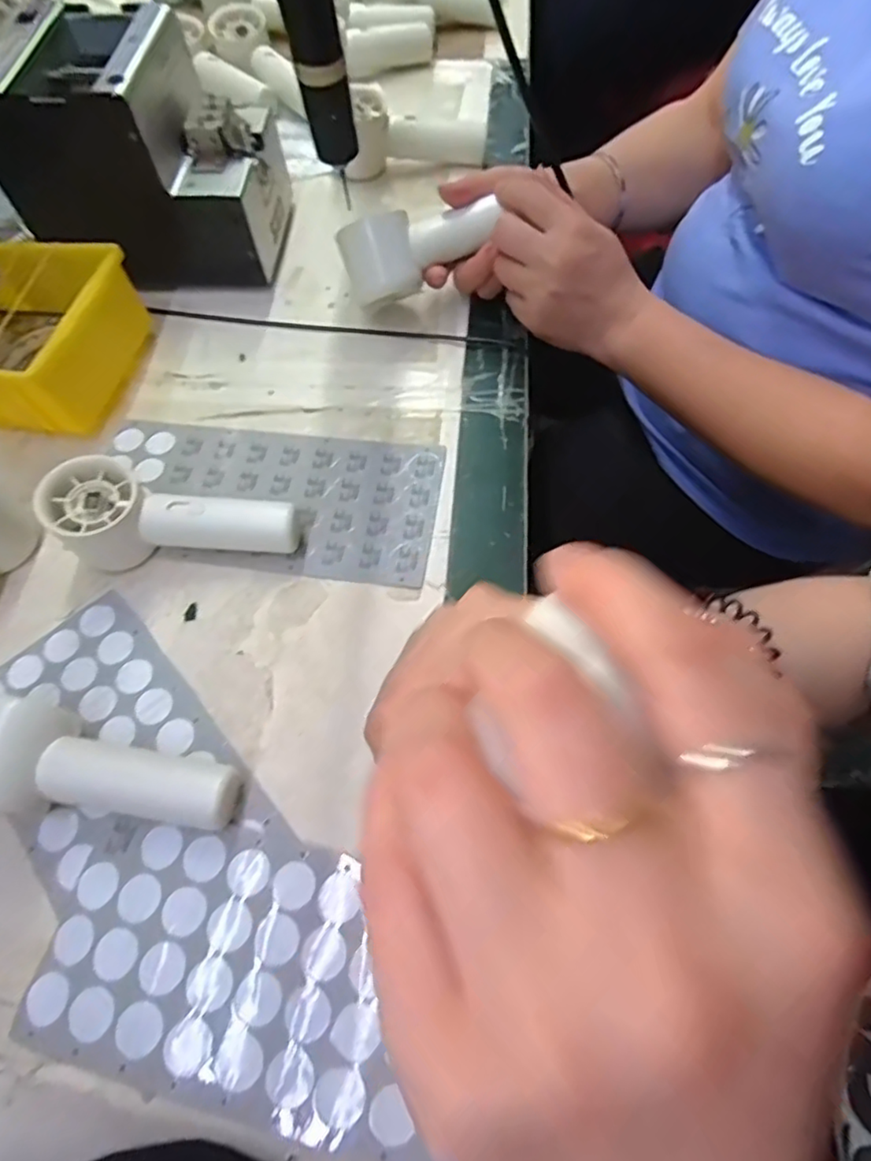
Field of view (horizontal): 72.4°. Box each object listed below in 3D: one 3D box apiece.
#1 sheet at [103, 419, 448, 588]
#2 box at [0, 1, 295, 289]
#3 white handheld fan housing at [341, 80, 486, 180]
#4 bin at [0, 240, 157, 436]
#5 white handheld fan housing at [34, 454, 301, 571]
[{"bbox_3d":[-0.120,-0.058,0.416,0.241,0.007,0.107,7,66,6],"label":"sheet"},{"bbox_3d":[-0.224,-0.336,0.475,0.176,0.146,0.132,5,64,5],"label":"box"},{"bbox_3d":[-0.021,-0.406,0.547,0.133,0.047,0.060,8,65,7],"label":"white handheld fan housing"},{"bbox_3d":[-0.322,-0.184,0.449,0.165,0.068,0.138,13,65,9],"label":"bin"},{"bbox_3d":[-0.163,-0.043,0.379,0.146,0.055,0.057,-4,64,1],"label":"white handheld fan housing"}]

